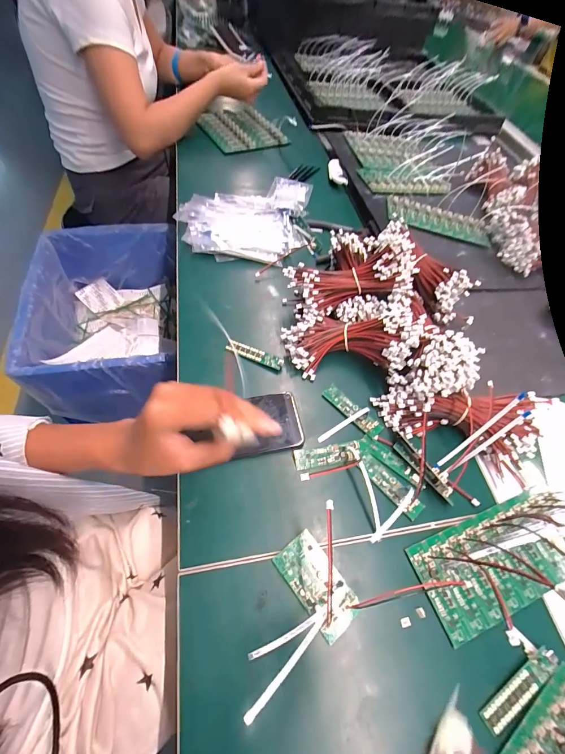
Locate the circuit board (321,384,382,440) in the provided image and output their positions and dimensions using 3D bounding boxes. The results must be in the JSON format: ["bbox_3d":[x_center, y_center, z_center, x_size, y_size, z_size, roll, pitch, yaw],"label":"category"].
[{"bbox_3d":[0.087,0.041,0.406,0.022,0.005,0.084,-38,69,-25],"label":"circuit board"}]

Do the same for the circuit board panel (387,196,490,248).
[{"bbox_3d":[0.296,-0.290,0.609,0.197,0.012,0.080,12,62,-5],"label":"circuit board panel"}]

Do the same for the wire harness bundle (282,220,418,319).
[{"bbox_3d":[0.097,-0.136,0.443,0.186,0.073,0.061,-19,62,3],"label":"wire harness bundle"}]

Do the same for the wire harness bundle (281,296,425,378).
[{"bbox_3d":[0.092,-0.058,0.425,0.180,0.044,0.106,-6,60,13],"label":"wire harness bundle"}]

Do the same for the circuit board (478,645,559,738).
[{"bbox_3d":[0.205,0.267,0.275,0.087,0.004,0.019,-26,65,-21],"label":"circuit board"}]

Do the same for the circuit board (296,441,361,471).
[{"bbox_3d":[0.052,0.090,0.369,0.076,0.009,0.022,-6,59,-10],"label":"circuit board"}]

